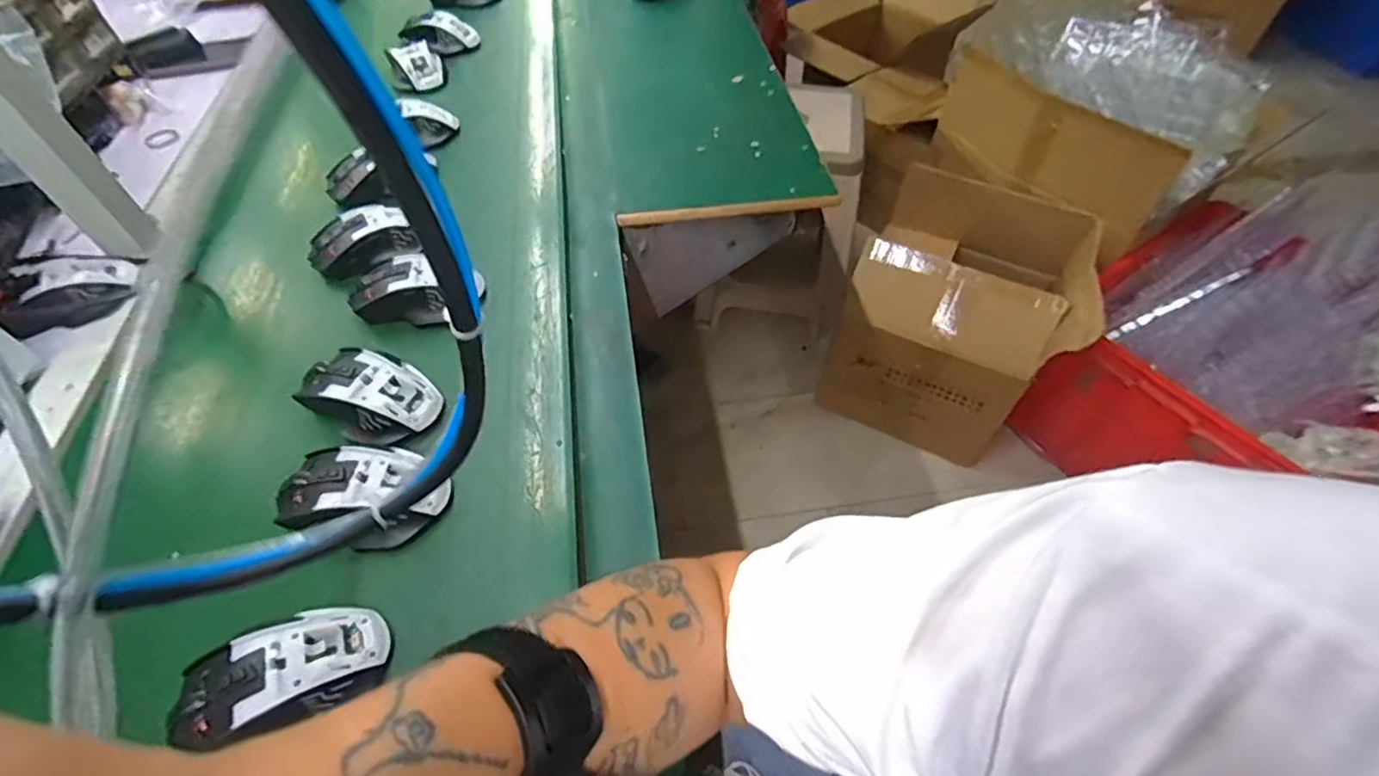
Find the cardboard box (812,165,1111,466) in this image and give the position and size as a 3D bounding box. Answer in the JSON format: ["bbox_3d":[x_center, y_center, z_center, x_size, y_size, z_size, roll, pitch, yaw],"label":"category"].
[{"bbox_3d":[0.532,-0.132,1.268,0.391,0.427,0.322,20,55,15],"label":"cardboard box"}]

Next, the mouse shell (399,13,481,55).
[{"bbox_3d":[-0.366,-0.513,0.886,0.095,0.041,0.070,20,55,15],"label":"mouse shell"}]

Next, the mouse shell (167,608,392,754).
[{"bbox_3d":[-0.245,0.172,0.365,0.113,0.037,0.064,-19,54,-13],"label":"mouse shell"}]

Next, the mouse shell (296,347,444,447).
[{"bbox_3d":[-0.259,0.004,0.492,0.103,0.034,0.070,22,56,17],"label":"mouse shell"}]

